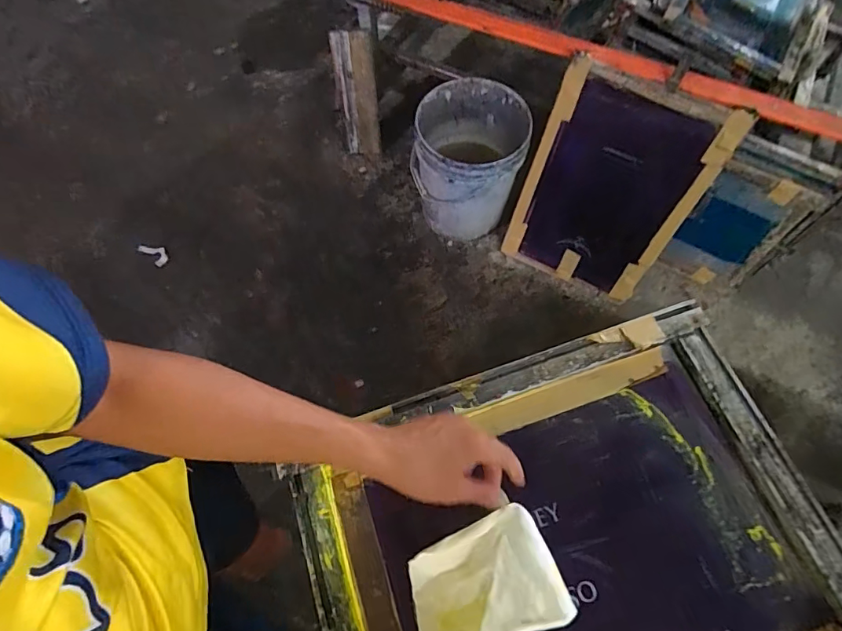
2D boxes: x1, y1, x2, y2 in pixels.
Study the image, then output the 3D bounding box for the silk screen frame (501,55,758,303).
[{"bbox_3d":[0.459,-0.299,1.204,0.378,0.549,0.034,25,49,11],"label":"silk screen frame"}]

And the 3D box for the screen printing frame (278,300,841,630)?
[{"bbox_3d":[0.155,0.250,0.514,0.521,0.050,0.412,-17,68,-8],"label":"screen printing frame"}]

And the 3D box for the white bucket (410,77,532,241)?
[{"bbox_3d":[0.130,-0.428,1.365,0.288,0.322,0.304,0,67,0],"label":"white bucket"}]

